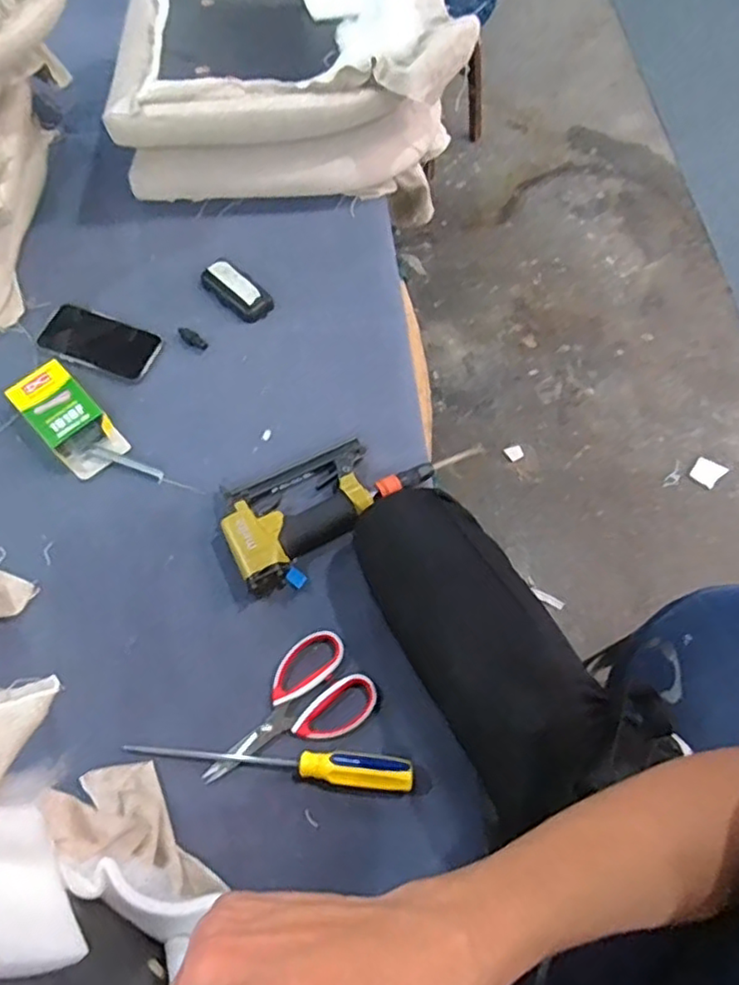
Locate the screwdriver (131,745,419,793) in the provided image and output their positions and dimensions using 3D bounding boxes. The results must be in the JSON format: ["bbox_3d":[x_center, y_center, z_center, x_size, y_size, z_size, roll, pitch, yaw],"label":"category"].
[{"bbox_3d":[-0.101,0.272,0.650,0.288,0.021,0.030,6,66,2],"label":"screwdriver"}]

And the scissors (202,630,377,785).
[{"bbox_3d":[-0.089,0.236,0.675,0.185,0.009,0.105,-36,71,-15],"label":"scissors"}]

